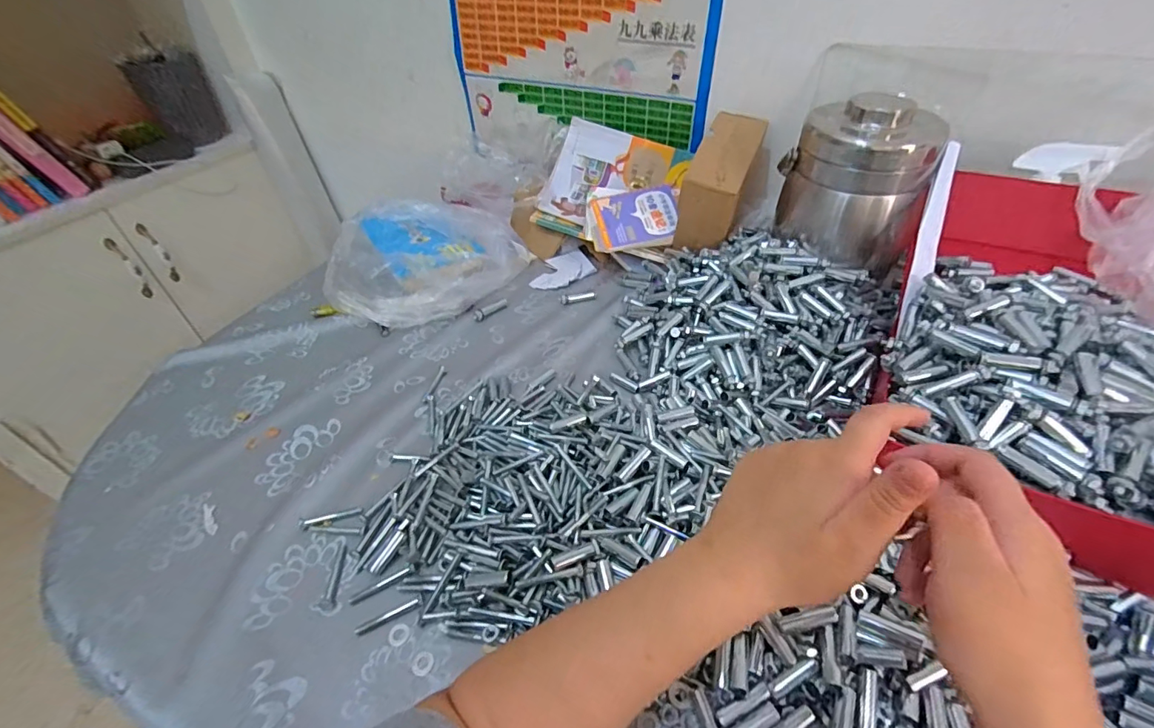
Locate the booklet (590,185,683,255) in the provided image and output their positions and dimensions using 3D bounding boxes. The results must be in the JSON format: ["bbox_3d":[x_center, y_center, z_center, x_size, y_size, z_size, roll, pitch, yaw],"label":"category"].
[{"bbox_3d":[0.085,-0.217,0.730,0.128,0.019,0.099,-10,68,-3],"label":"booklet"}]

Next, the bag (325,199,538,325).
[{"bbox_3d":[-0.239,-0.158,0.736,0.258,0.085,0.232,-31,50,-26],"label":"bag"}]

